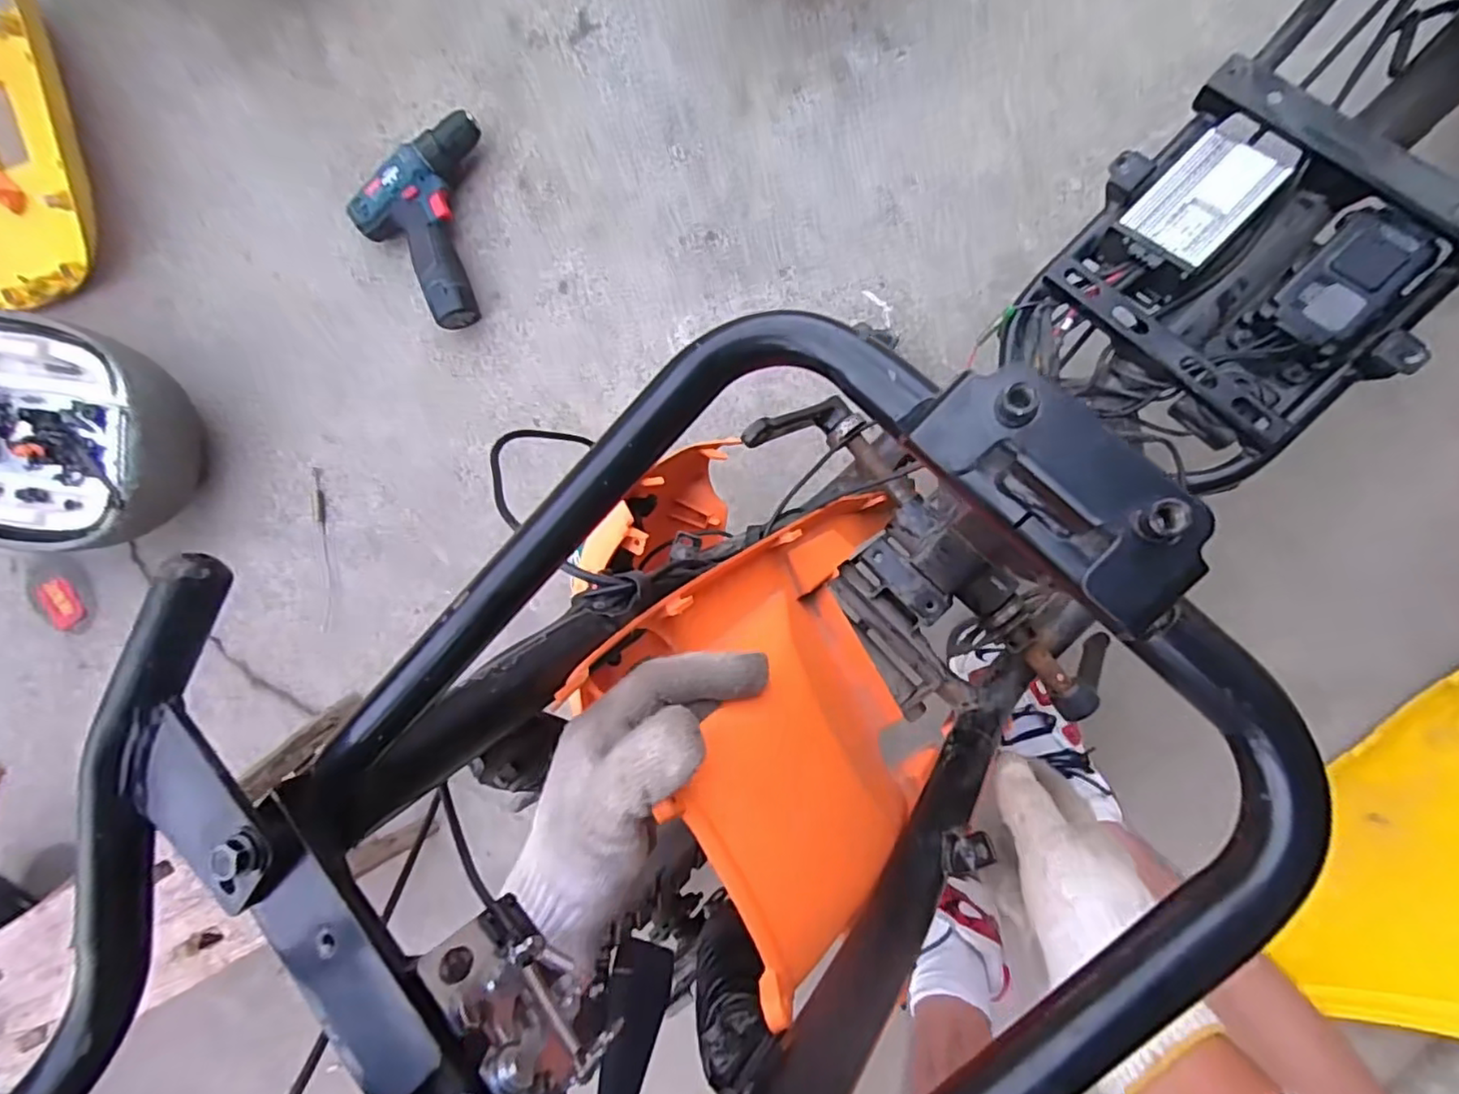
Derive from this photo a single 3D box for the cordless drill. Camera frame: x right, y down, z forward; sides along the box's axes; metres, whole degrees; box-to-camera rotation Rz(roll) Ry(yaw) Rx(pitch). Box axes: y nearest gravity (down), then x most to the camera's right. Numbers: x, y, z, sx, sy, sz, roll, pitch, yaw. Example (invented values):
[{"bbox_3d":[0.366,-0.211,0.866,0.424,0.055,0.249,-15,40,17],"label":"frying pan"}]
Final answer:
[{"bbox_3d":[-0.325,-0.374,0.746,0.180,0.057,0.182,-34,91,9],"label":"cordless drill"}]

